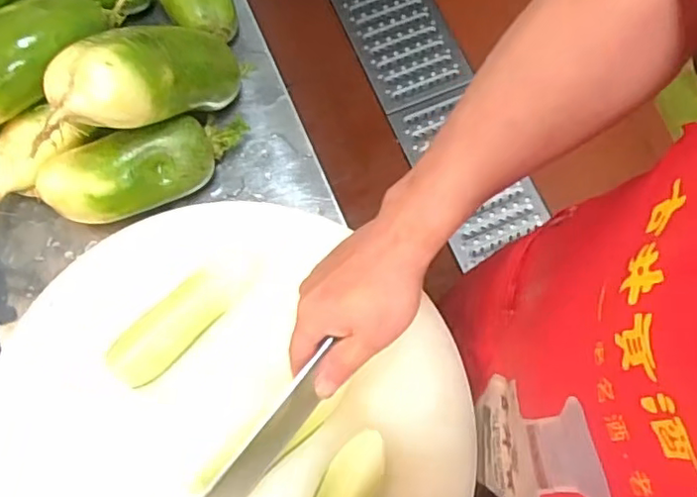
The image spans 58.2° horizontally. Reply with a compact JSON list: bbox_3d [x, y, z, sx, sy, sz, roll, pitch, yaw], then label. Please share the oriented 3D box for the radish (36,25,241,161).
[{"bbox_3d":[-0.183,-0.154,0.559,0.073,0.079,0.212,46,40,13],"label":"radish"}]

